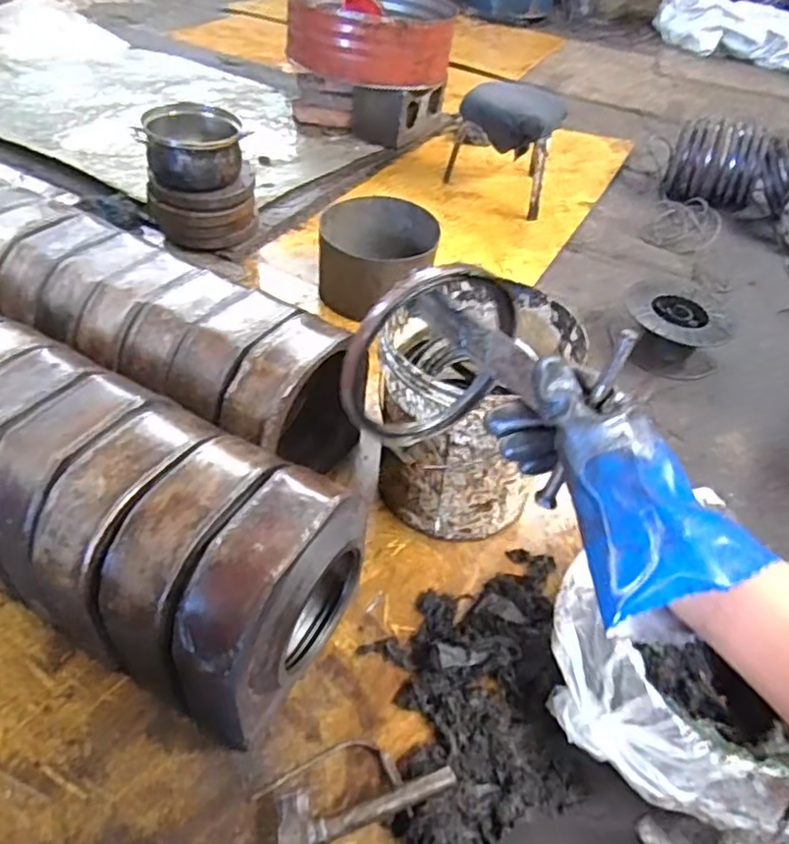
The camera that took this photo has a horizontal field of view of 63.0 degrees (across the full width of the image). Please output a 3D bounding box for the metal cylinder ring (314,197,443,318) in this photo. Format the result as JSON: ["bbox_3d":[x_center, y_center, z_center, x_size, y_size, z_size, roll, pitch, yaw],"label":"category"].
[{"bbox_3d":[-0.043,-0.390,1.587,0.289,0.186,0.305,7,44,0],"label":"metal cylinder ring"}]

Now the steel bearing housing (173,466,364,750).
[{"bbox_3d":[-0.147,0.238,0.827,0.118,0.304,0.261,24,47,17],"label":"steel bearing housing"}]

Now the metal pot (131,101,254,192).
[{"bbox_3d":[-0.492,-0.674,1.578,0.236,0.126,0.217,7,44,0],"label":"metal pot"}]

